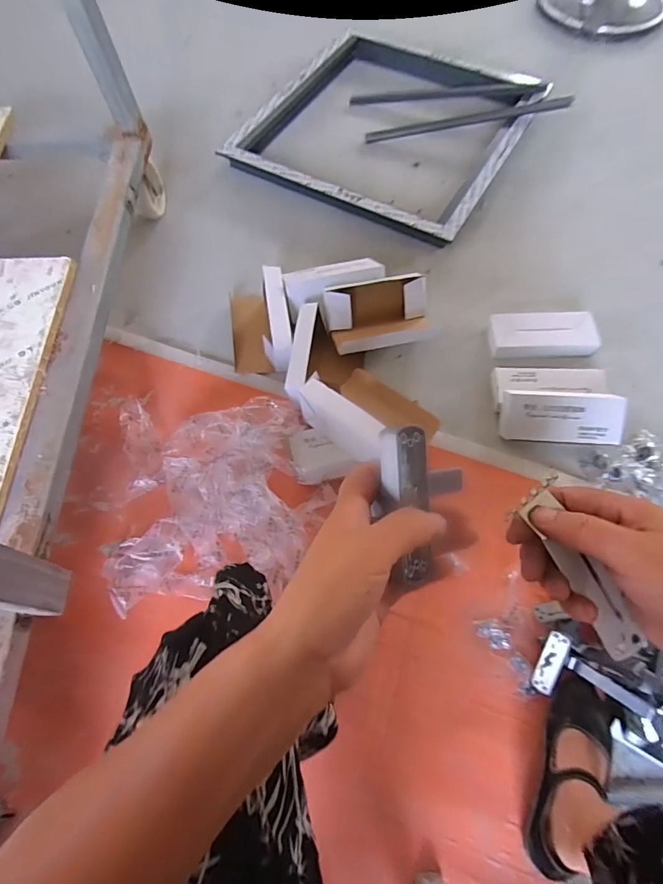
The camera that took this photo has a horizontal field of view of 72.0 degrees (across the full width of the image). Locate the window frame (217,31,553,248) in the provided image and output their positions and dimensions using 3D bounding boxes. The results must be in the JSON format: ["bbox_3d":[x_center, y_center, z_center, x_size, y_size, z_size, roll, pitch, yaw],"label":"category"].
[{"bbox_3d":[0.169,-0.908,1.311,0.701,0.052,0.757,26,69,13],"label":"window frame"}]

